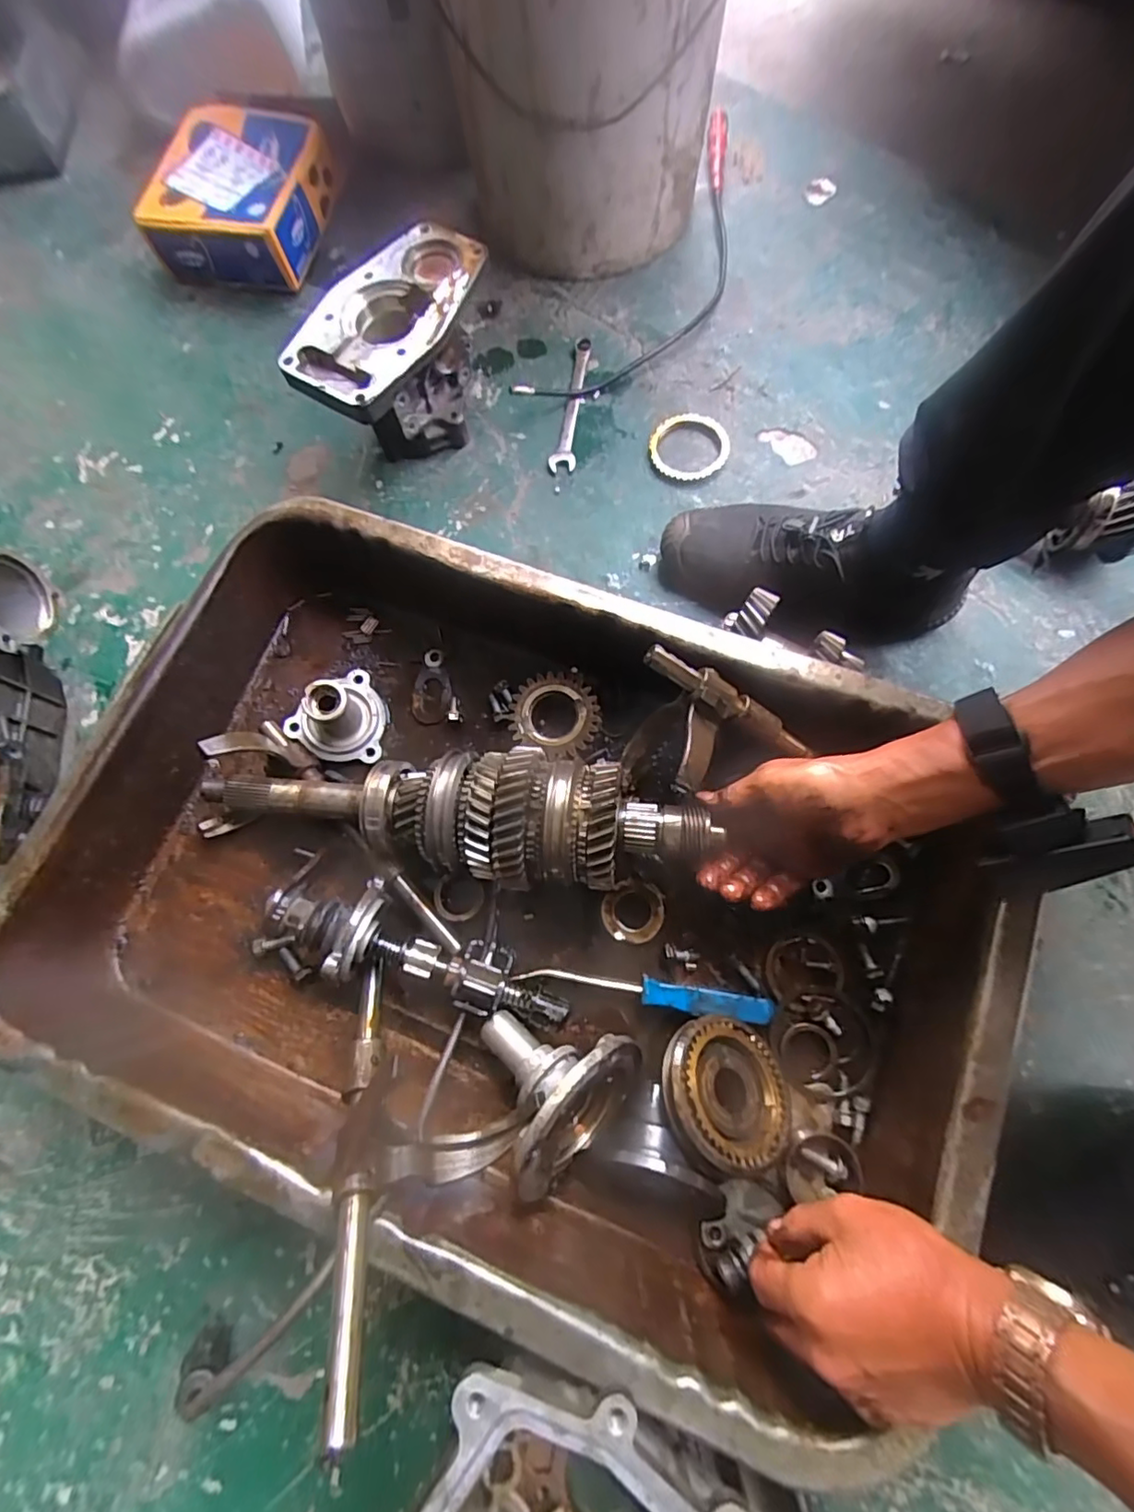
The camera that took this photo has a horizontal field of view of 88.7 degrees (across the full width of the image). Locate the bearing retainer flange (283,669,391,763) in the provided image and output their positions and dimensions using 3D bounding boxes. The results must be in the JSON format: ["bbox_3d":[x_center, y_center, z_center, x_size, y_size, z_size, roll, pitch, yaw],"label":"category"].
[{"bbox_3d":[-0.192,-0.035,0.503,0.076,0.035,0.080,-1,74,2],"label":"bearing retainer flange"}]

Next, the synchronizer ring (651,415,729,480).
[{"bbox_3d":[0.124,-0.316,0.588,0.081,0.007,0.080,-1,74,2],"label":"synchronizer ring"}]

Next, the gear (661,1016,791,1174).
[{"bbox_3d":[0.108,0.226,0.394,0.092,0.020,0.089,6,55,-25],"label":"gear"}]

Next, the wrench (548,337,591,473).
[{"bbox_3d":[0.007,-0.380,0.622,0.025,0.006,0.180,7,74,4],"label":"wrench"}]

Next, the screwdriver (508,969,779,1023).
[{"bbox_3d":[0.058,0.176,0.438,0.190,0.017,0.019,9,74,5],"label":"screwdriver"}]

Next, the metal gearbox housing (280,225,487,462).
[{"bbox_3d":[-0.155,-0.378,0.564,0.112,0.123,0.199,30,77,10],"label":"metal gearbox housing"}]

